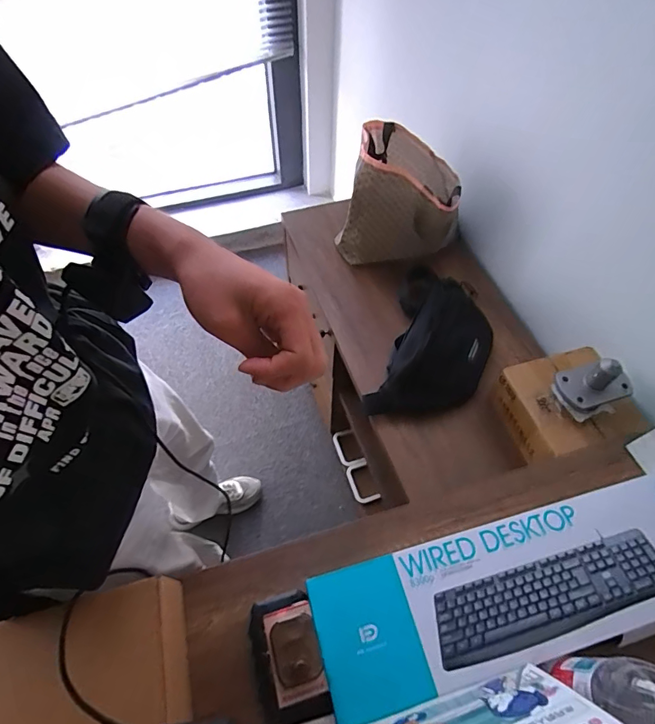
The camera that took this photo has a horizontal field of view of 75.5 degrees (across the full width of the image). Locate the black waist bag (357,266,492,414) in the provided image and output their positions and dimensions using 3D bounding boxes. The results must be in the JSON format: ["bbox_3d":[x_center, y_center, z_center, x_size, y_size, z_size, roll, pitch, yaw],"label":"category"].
[{"bbox_3d":[0.209,-0.052,0.825,0.182,0.104,0.351,16,58,12],"label":"black waist bag"}]

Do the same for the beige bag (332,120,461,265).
[{"bbox_3d":[0.169,-0.369,0.955,0.242,0.234,0.241,17,58,12],"label":"beige bag"}]

